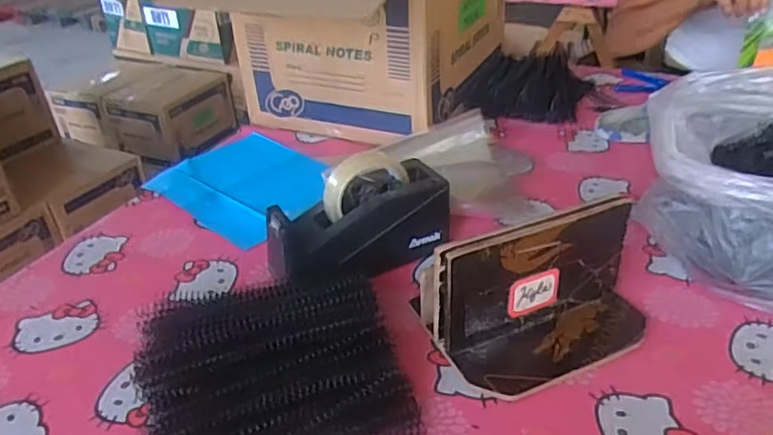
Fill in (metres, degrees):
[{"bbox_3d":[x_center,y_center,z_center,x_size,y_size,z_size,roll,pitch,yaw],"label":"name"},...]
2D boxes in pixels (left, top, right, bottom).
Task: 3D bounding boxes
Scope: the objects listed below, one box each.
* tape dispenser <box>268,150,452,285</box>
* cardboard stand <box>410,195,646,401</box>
[{"bbox_3d":[-0.031,0.004,0.665,0.201,0.117,0.083,-15,33,-19],"label":"tape dispenser"},{"bbox_3d":[0.145,0.059,0.559,0.203,0.120,0.125,-17,34,-22],"label":"cardboard stand"}]

